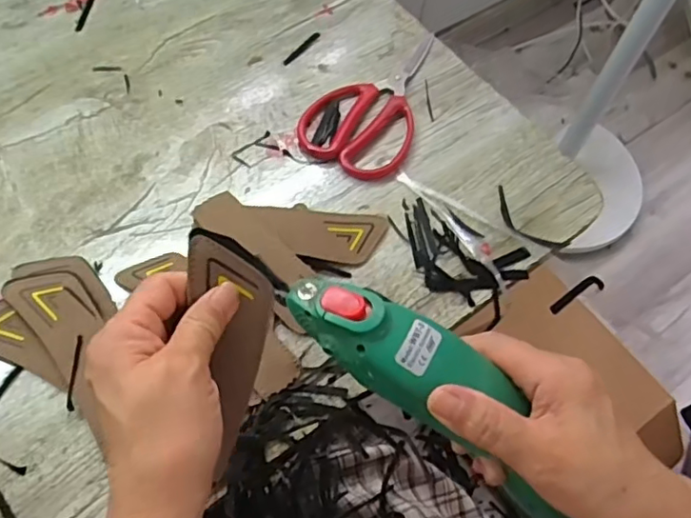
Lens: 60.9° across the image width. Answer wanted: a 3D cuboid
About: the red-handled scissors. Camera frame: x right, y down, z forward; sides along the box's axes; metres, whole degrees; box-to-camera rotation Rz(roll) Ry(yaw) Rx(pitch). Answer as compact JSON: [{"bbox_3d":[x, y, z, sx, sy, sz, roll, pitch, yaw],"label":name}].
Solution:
[{"bbox_3d":[0.027,-0.153,0.549,0.098,0.008,0.182,20,61,8],"label":"red-handled scissors"}]

